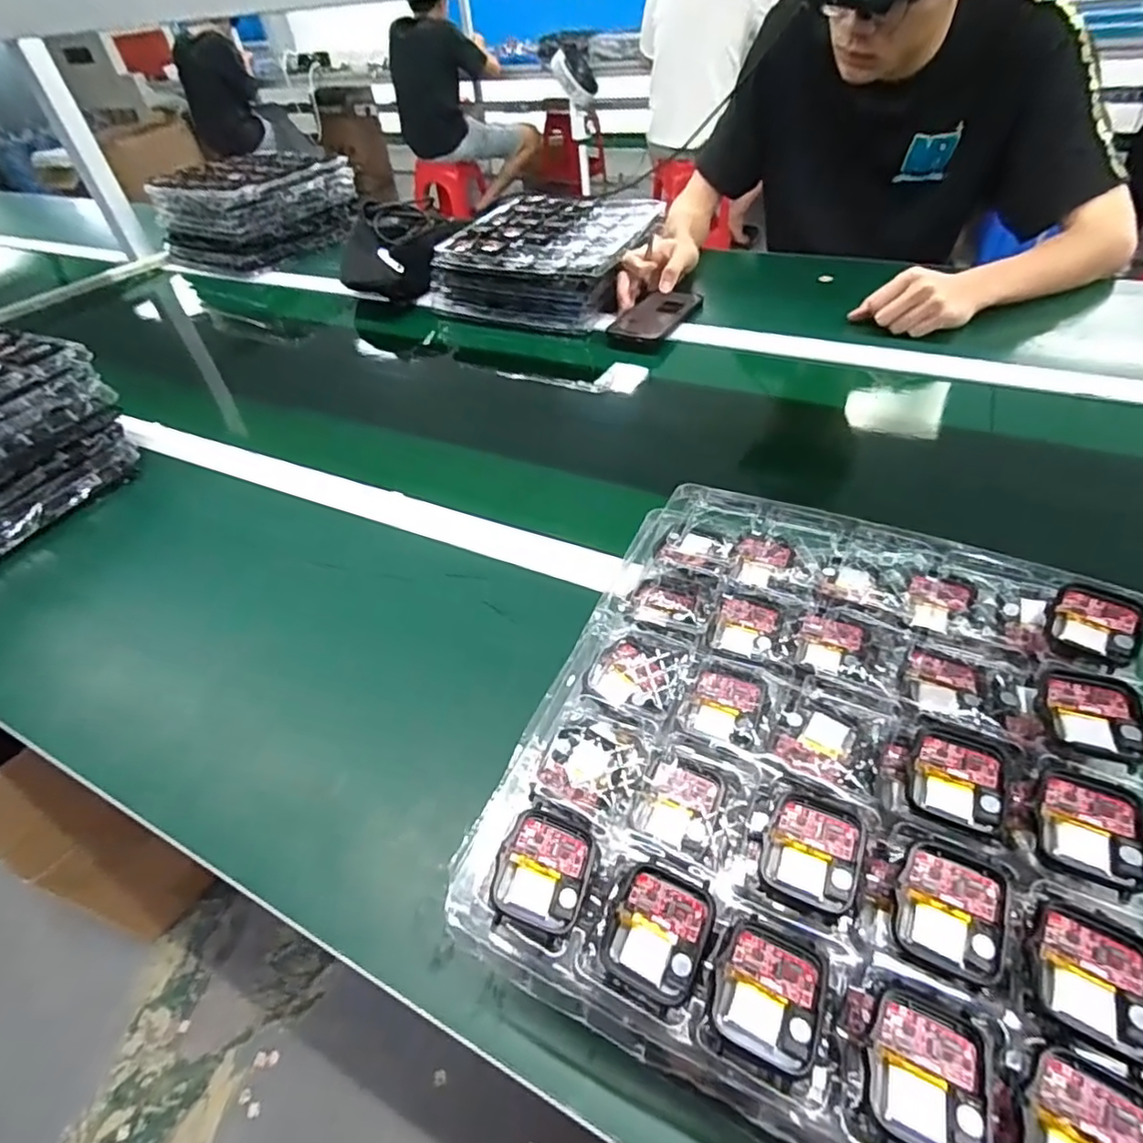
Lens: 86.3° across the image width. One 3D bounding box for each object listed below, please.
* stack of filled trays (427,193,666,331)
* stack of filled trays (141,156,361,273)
[{"bbox_3d":[-0.023,-0.486,0.935,0.280,0.092,0.284,16,50,20],"label":"stack of filled trays"},{"bbox_3d":[-0.604,-0.705,1.175,0.258,0.130,0.308,18,51,22],"label":"stack of filled trays"}]

